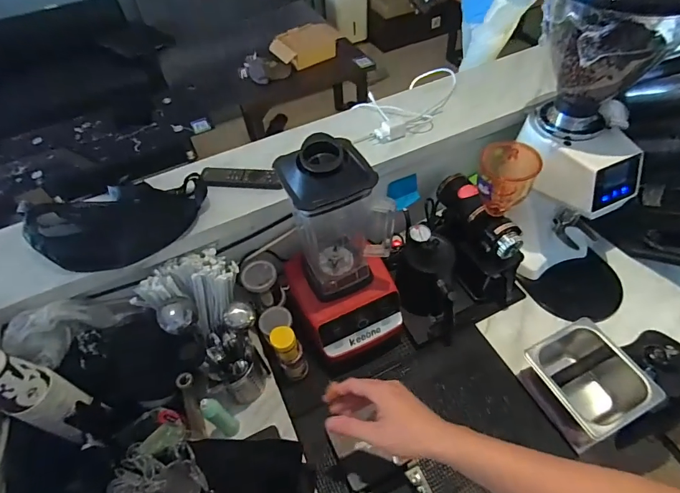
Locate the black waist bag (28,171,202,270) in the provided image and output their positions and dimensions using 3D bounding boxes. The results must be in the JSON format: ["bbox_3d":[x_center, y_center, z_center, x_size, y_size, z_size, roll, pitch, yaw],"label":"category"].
[{"bbox_3d":[-0.388,-0.050,0.717,0.287,0.074,0.167,-26,54,-15],"label":"black waist bag"}]

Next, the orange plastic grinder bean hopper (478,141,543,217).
[{"bbox_3d":[0.314,-0.129,0.745,0.099,0.138,0.102,21,56,20],"label":"orange plastic grinder bean hopper"}]

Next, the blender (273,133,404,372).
[{"bbox_3d":[0.004,0.035,0.730,0.180,0.456,0.200,-24,54,-14],"label":"blender"}]

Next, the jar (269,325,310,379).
[{"bbox_3d":[-0.098,0.215,0.782,0.053,0.160,0.050,-2,52,3],"label":"jar"}]

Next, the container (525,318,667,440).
[{"bbox_3d":[0.455,0.256,0.742,0.158,0.113,0.173,-22,53,-13],"label":"container"}]

